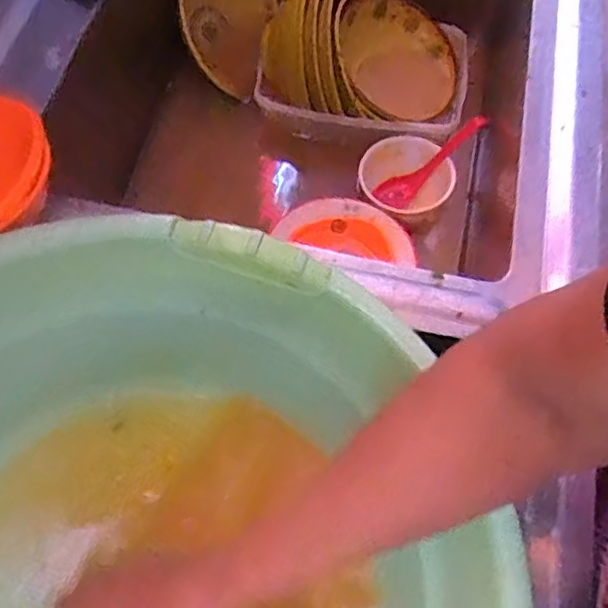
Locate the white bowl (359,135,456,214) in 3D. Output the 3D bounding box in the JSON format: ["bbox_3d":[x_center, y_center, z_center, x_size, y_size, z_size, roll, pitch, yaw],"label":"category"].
[{"bbox_3d":[0.124,-0.148,0.746,0.114,0.042,0.106,0,67,-1],"label":"white bowl"}]

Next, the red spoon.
[{"bbox_3d":[0.152,-0.168,0.740,0.140,0.054,0.038,-41,69,26],"label":"red spoon"}]

